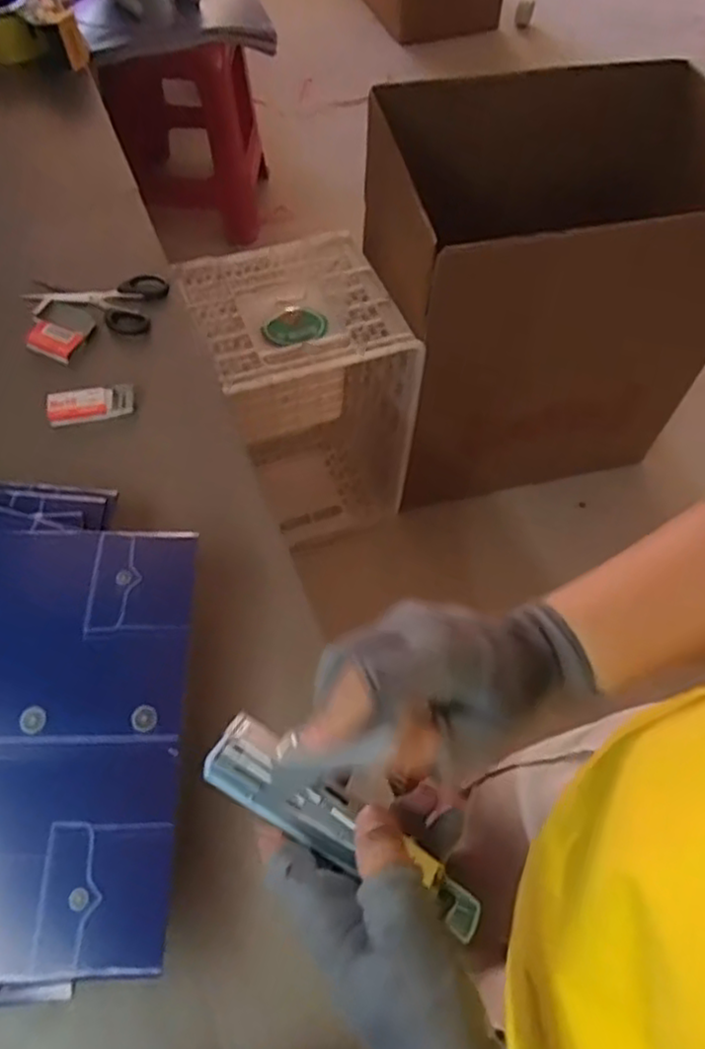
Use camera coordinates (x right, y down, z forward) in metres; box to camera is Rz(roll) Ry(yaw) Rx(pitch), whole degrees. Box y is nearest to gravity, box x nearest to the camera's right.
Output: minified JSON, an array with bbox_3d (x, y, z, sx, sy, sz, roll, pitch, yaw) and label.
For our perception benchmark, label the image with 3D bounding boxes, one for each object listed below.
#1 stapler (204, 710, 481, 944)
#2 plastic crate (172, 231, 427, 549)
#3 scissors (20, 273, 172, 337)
[{"bbox_3d":[-0.003,0.152,0.356,0.154,0.038,0.033,31,62,6],"label":"stapler"},{"bbox_3d":[-0.091,-0.226,1.319,0.326,0.491,0.299,-17,61,-12],"label":"plastic crate"},{"bbox_3d":[-0.275,-0.243,0.751,0.140,0.013,0.081,11,59,5],"label":"scissors"}]

